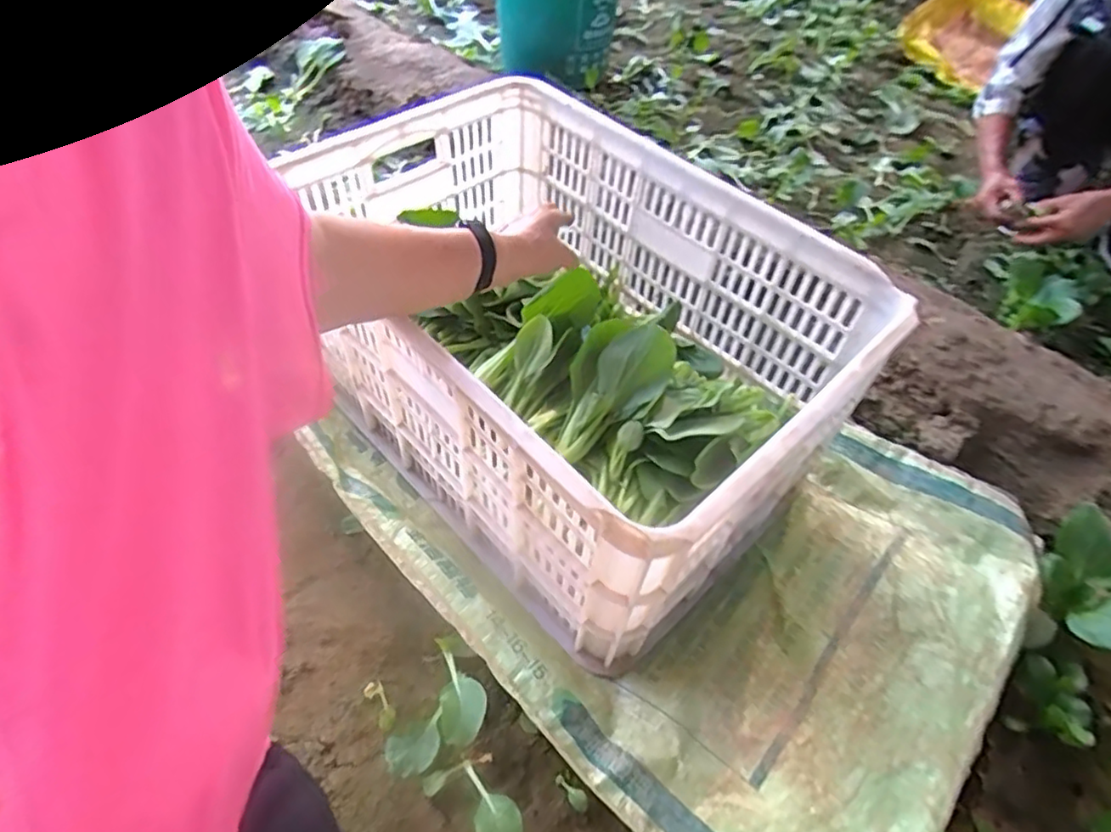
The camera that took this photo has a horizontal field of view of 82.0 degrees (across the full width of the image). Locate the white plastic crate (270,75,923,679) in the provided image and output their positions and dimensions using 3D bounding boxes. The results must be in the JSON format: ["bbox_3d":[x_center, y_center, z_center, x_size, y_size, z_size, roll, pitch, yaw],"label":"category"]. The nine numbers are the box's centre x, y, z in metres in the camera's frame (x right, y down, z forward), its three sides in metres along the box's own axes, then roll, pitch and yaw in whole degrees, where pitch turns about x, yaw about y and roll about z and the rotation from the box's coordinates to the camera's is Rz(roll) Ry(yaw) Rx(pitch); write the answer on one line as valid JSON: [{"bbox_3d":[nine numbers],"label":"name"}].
[{"bbox_3d":[-0.002,-0.088,0.763,0.407,0.320,0.608,-35,60,-28],"label":"white plastic crate"}]

